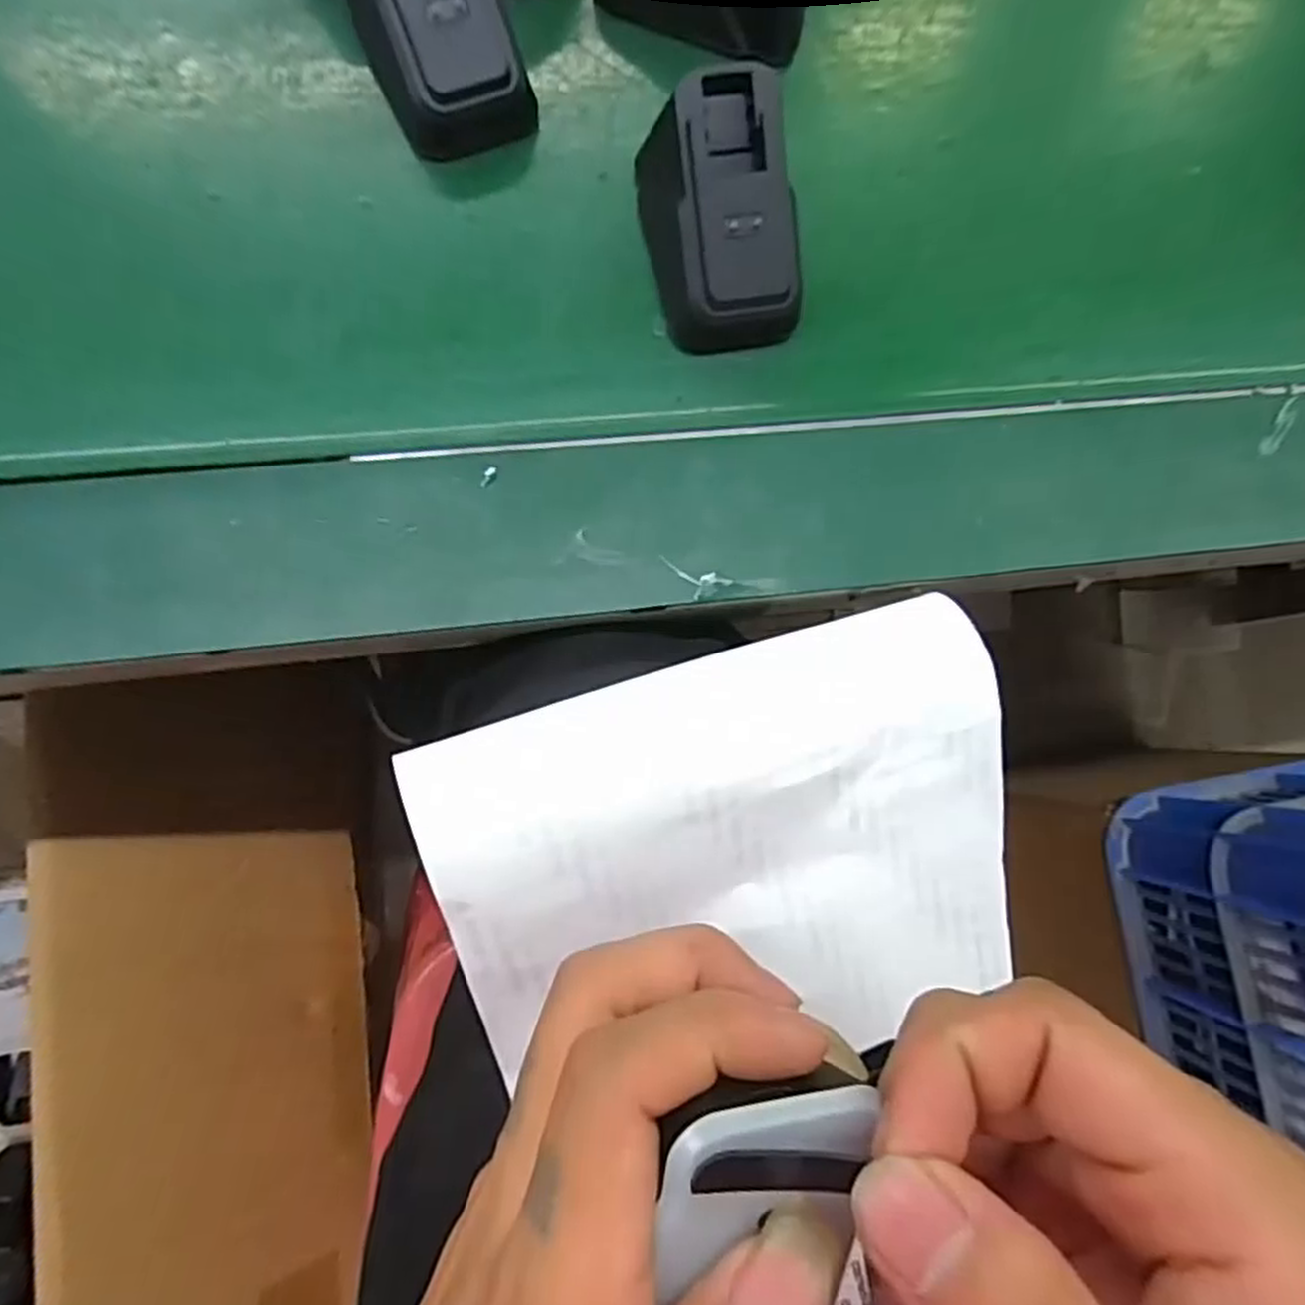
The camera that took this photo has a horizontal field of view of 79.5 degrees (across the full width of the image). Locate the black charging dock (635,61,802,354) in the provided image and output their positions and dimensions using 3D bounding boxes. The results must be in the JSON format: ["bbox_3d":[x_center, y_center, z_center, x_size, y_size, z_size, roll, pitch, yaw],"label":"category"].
[{"bbox_3d":[0.021,-0.129,0.231,0.039,0.040,0.062,-11,85,-7],"label":"black charging dock"}]

